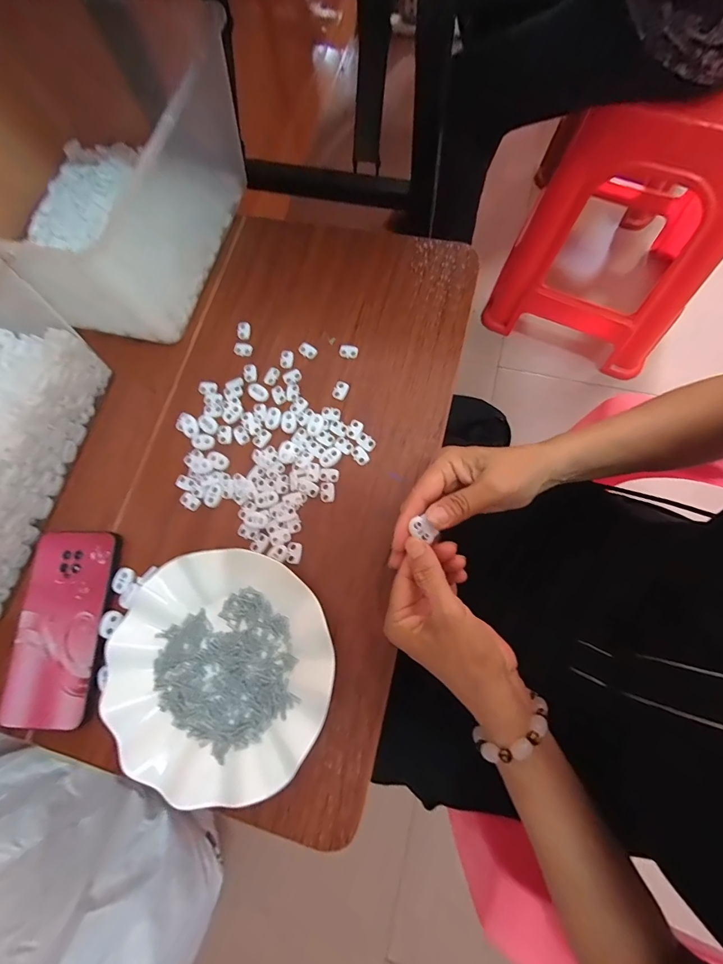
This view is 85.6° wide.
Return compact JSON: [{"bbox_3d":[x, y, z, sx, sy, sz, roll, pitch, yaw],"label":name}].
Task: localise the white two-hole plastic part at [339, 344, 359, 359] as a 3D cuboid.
[{"bbox_3d":[-0.013,-0.136,0.407,0.020,0.004,0.014,7,75,6],"label":"white two-hole plastic part"}]

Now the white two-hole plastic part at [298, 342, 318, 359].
[{"bbox_3d":[-0.057,-0.139,0.411,0.020,0.004,0.013,30,79,11],"label":"white two-hole plastic part"}]

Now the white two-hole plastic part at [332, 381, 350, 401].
[{"bbox_3d":[-0.021,-0.093,0.395,0.015,0.004,0.020,22,77,10],"label":"white two-hole plastic part"}]

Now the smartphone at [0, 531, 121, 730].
[{"bbox_3d":[-0.263,0.124,0.343,0.081,0.005,0.160,2,75,5],"label":"smartphone"}]

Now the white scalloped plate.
[{"bbox_3d":[-0.117,0.152,0.321,0.179,0.029,0.178,-1,74,4],"label":"white scalloped plate"}]

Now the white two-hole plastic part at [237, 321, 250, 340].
[{"bbox_3d":[-0.128,-0.165,0.425,0.014,0.004,0.021,-8,74,2],"label":"white two-hole plastic part"}]

